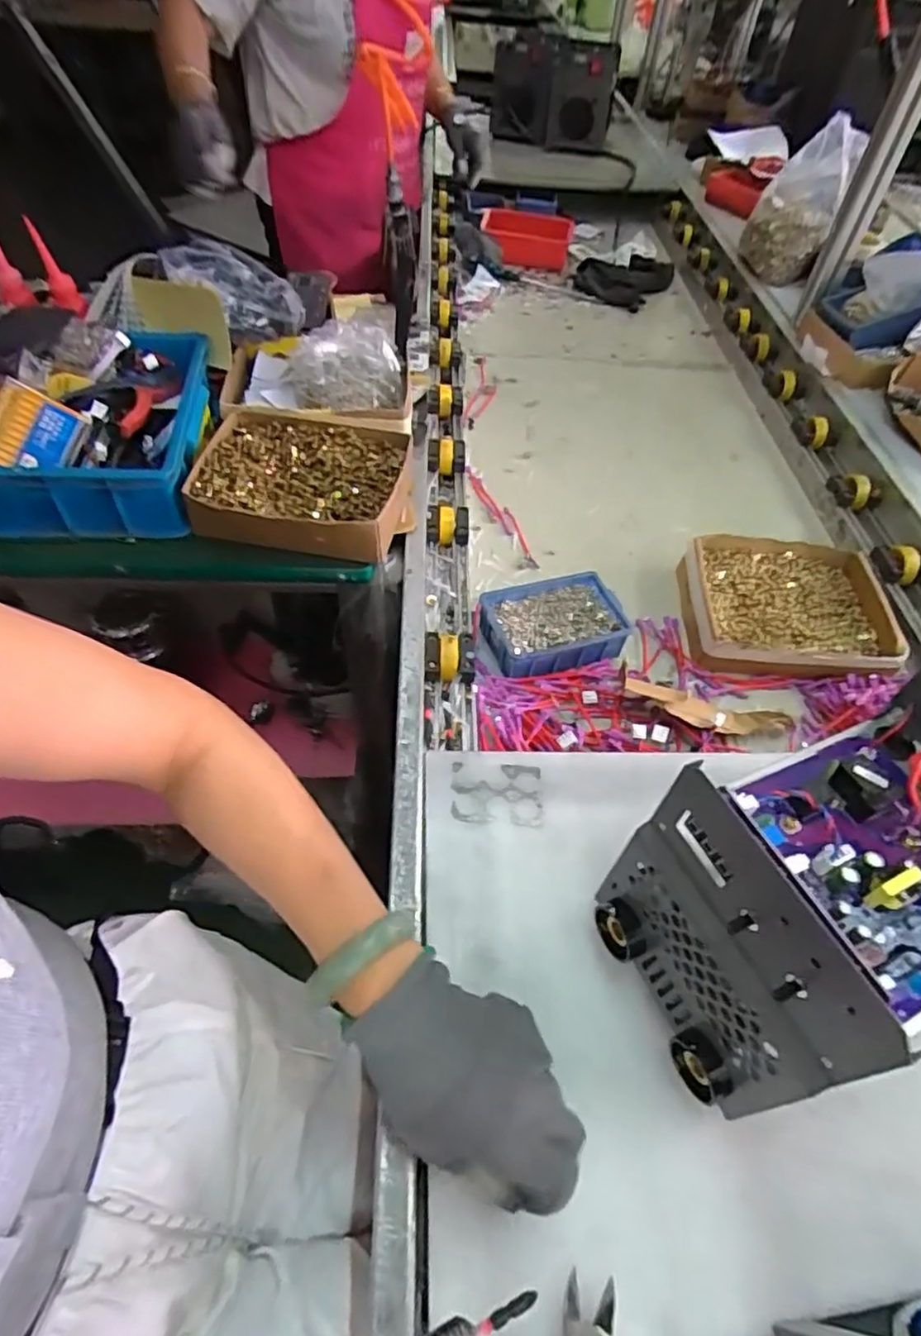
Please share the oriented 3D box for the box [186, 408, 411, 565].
[{"bbox_3d":[-0.175,-0.207,0.729,0.223,0.047,0.186,10,51,4],"label":"box"}]

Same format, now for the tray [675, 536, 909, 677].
[{"bbox_3d":[0.383,-0.071,0.770,0.229,0.045,0.199,9,51,3],"label":"tray"}]

